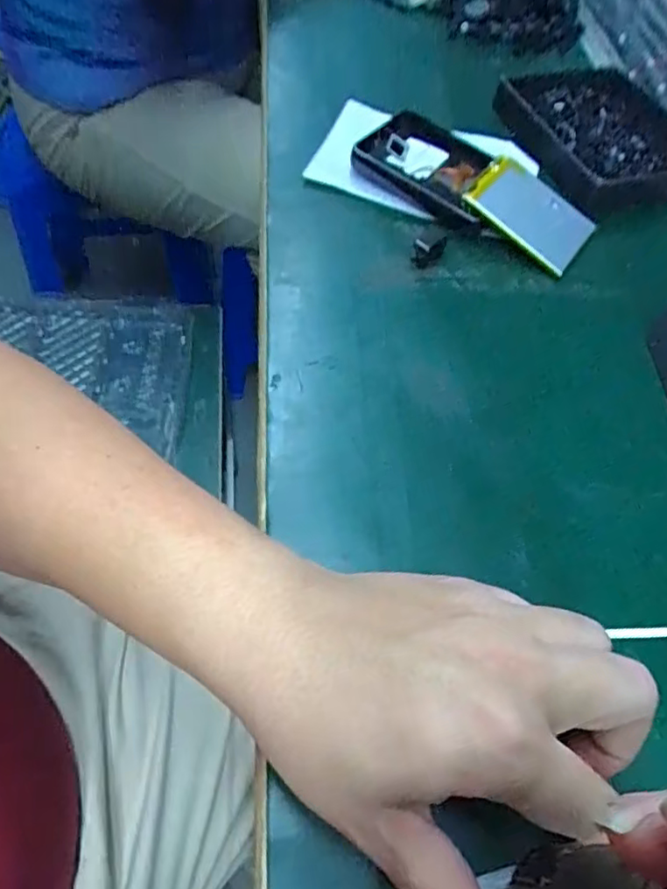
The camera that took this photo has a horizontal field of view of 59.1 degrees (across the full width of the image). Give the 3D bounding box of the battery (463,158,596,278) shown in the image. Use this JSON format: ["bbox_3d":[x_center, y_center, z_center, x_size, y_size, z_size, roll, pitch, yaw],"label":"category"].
[{"bbox_3d":[0.130,-0.152,0.389,0.080,0.007,0.060,38,68,-2],"label":"battery"}]

